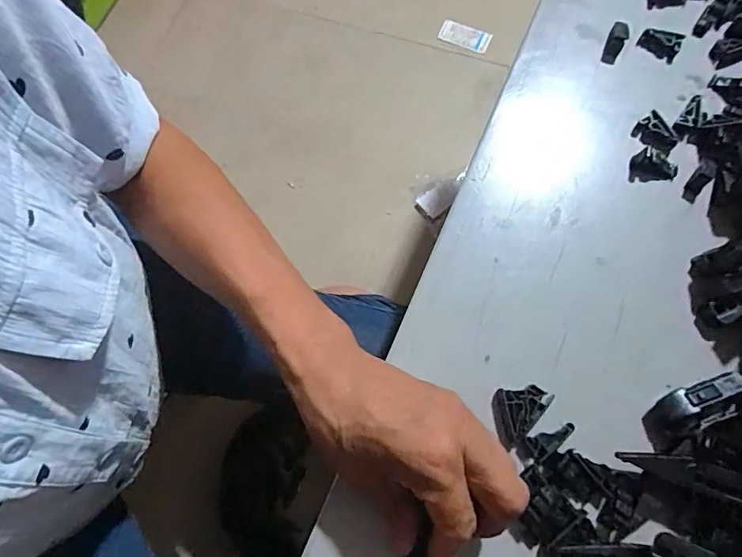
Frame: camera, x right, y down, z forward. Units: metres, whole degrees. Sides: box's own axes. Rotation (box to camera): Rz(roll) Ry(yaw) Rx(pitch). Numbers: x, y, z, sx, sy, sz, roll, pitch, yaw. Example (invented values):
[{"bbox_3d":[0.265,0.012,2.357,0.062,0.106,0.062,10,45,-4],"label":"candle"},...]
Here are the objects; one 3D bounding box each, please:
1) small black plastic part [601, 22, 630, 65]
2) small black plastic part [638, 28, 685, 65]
[{"bbox_3d":[0.187,-0.181,0.364,0.013,0.008,0.036,21,86,7],"label":"small black plastic part"},{"bbox_3d":[0.221,-0.180,0.364,0.030,0.006,0.022,30,74,9],"label":"small black plastic part"}]

